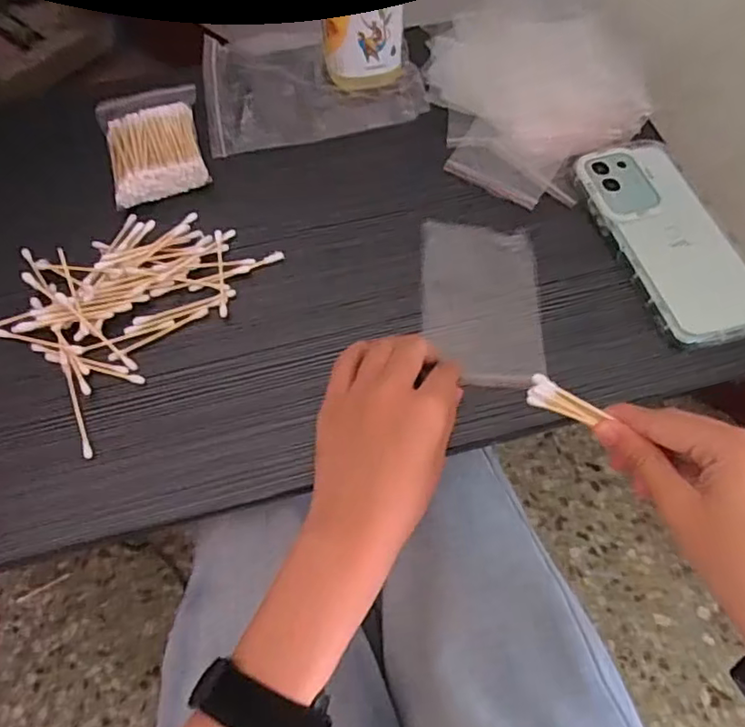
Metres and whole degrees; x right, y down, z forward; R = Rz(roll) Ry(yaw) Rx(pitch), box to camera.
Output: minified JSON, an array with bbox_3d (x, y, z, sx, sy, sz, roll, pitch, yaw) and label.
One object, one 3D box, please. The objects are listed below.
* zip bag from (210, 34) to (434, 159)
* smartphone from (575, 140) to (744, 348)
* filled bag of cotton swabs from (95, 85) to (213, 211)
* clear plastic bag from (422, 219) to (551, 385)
[{"bbox_3d":[-0.051,-0.236,0.503,0.175,0.008,0.122,-11,67,-3],"label":"zip bag"},{"bbox_3d":[0.209,-0.092,0.423,0.076,0.012,0.168,-16,65,-7],"label":"smartphone"},{"bbox_3d":[-0.170,-0.177,0.465,0.073,0.023,0.114,-17,65,-8],"label":"filled bag of cotton swabs"},{"bbox_3d":[0.074,-0.043,0.405,0.078,0.009,0.118,1,64,1],"label":"clear plastic bag"}]

